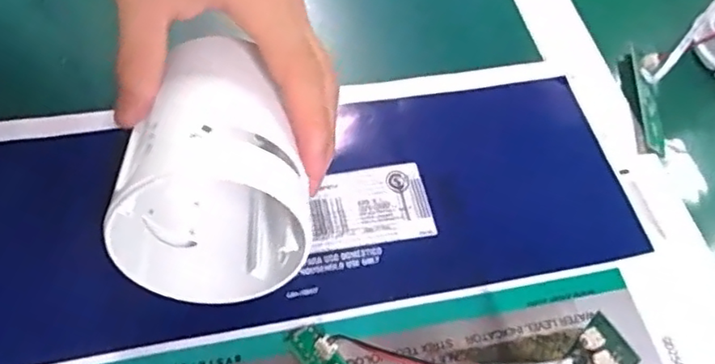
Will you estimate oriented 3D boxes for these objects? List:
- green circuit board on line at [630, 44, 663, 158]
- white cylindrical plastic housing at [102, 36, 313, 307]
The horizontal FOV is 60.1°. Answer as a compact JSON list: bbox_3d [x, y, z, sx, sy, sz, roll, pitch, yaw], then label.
[{"bbox_3d":[0.174,-0.050,0.370,0.012,0.006,0.078,6,57,0],"label":"green circuit board on line"},{"bbox_3d":[-0.058,-0.008,0.262,0.074,0.078,0.096,2,57,-2],"label":"white cylindrical plastic housing"}]

